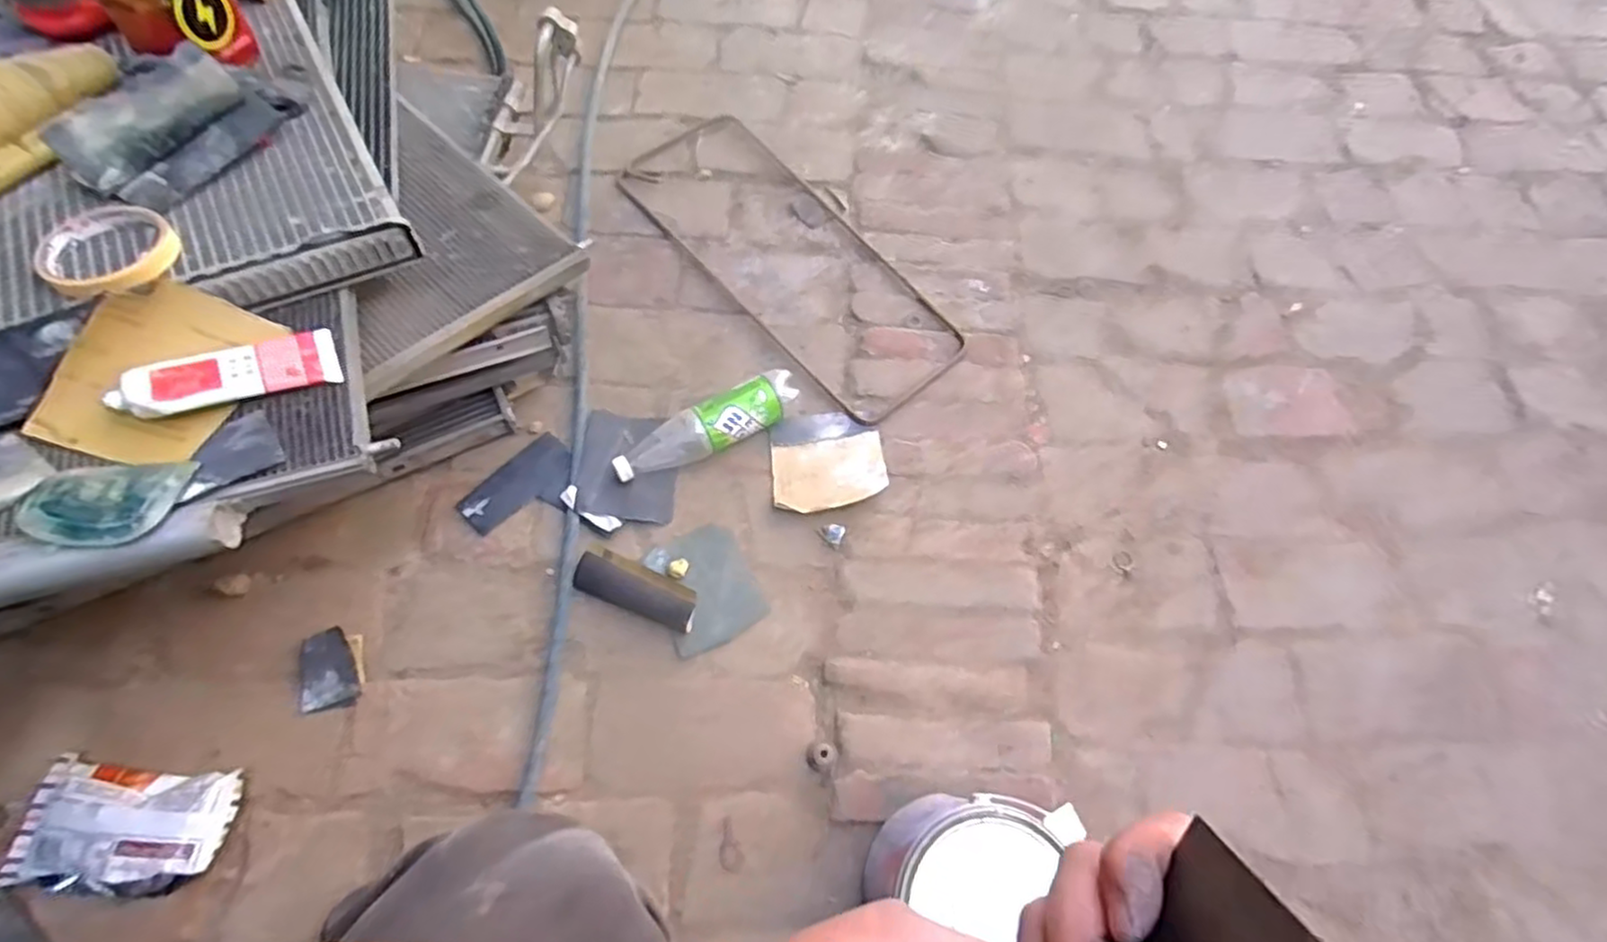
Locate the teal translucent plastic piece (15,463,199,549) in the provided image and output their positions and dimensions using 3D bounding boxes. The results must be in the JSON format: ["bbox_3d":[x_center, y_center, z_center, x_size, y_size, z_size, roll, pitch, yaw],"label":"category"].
[{"bbox_3d":[-0.476,0.023,0.477,0.105,0.018,0.063,-4,66,-4],"label":"teal translucent plastic piece"}]

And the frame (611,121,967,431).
[{"bbox_3d":[-0.022,-0.308,1.006,0.220,0.013,0.560,-39,73,-18],"label":"frame"}]

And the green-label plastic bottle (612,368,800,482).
[{"bbox_3d":[-0.116,-0.047,0.867,0.231,0.061,0.058,-29,70,-15],"label":"green-label plastic bottle"}]

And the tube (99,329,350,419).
[{"bbox_3d":[-0.431,-0.070,0.537,0.140,0.022,0.049,-22,67,-30],"label":"tube"}]

